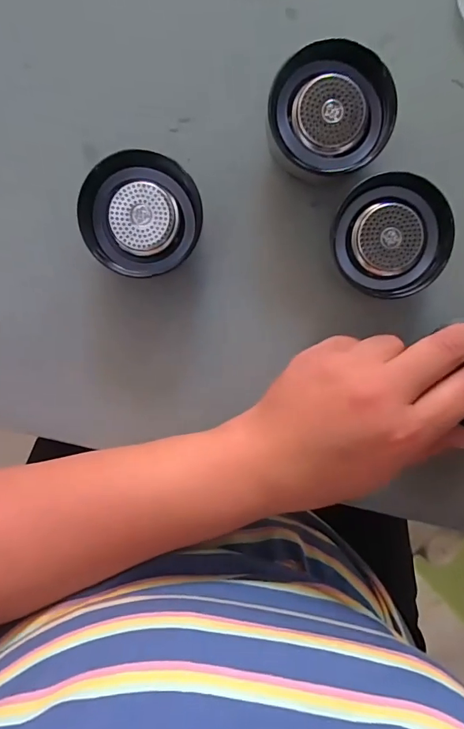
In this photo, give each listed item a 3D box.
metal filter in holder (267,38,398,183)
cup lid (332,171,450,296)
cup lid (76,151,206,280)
[{"bbox_3d":[0.051,-0.140,0.246,0.063,0.035,0.063,-5,99,1],"label":"metal filter in holder"},{"bbox_3d":[0.091,-0.075,0.257,0.062,0.032,0.066,0,99,0],"label":"cup lid"},{"bbox_3d":[-0.051,-0.085,0.253,0.063,0.037,0.065,0,99,0],"label":"cup lid"}]

